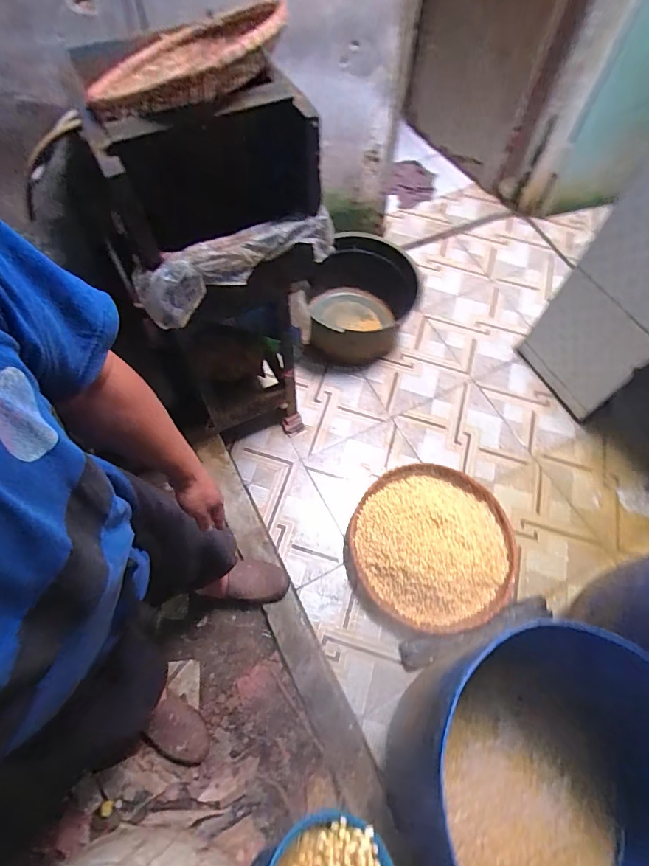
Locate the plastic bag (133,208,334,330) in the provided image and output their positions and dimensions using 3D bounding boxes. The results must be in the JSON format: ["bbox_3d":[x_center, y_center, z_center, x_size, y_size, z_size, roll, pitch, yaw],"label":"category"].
[{"bbox_3d":[-0.168,-0.343,0.876,0.410,0.105,0.072,-28,67,-14],"label":"plastic bag"}]

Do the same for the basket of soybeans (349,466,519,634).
[{"bbox_3d":[0.366,0.355,1.440,0.521,0.141,0.535,0,63,-1],"label":"basket of soybeans"}]

